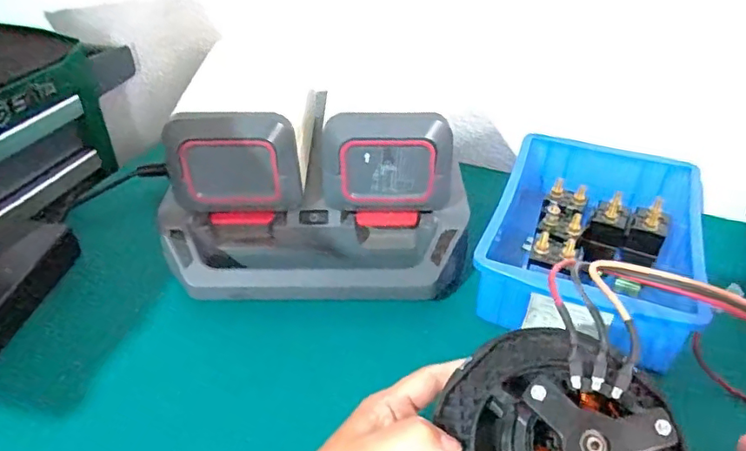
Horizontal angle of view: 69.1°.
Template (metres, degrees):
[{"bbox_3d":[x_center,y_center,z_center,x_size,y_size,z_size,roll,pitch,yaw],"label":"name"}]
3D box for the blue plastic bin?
[{"bbox_3d":[0.208,0.012,0.522,0.171,0.086,0.231,15,40,18],"label":"blue plastic bin"}]

